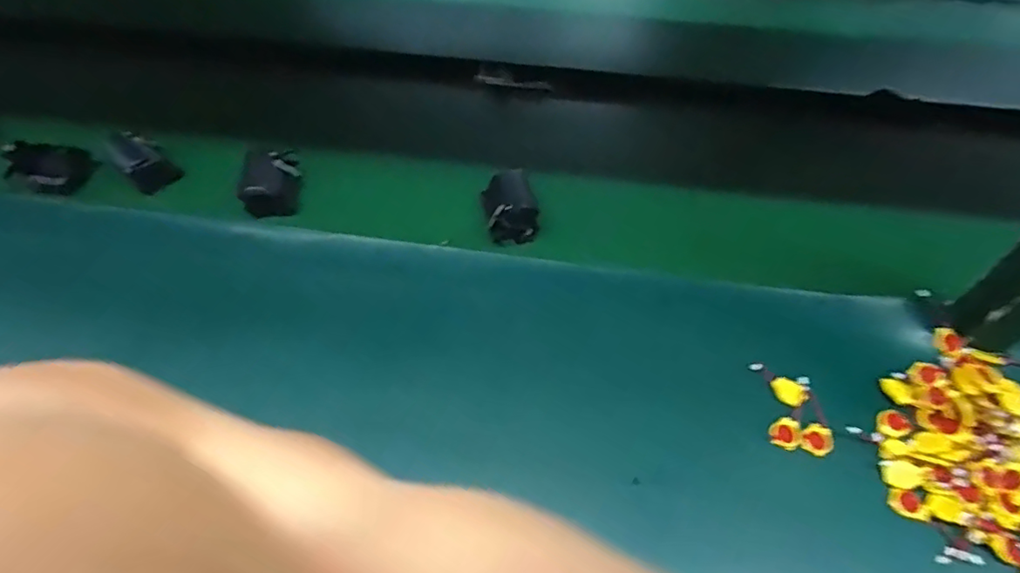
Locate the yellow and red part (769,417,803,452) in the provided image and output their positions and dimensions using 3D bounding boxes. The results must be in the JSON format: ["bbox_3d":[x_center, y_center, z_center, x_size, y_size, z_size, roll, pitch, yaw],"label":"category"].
[{"bbox_3d":[0.218,0.116,0.428,0.021,0.004,0.026,31,60,21],"label":"yellow and red part"}]

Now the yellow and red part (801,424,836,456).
[{"bbox_3d":[0.240,0.119,0.423,0.023,0.004,0.024,0,54,0],"label":"yellow and red part"}]

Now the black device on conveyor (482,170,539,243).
[{"bbox_3d":[-0.001,-0.082,0.554,0.048,0.039,0.066,-9,55,-6],"label":"black device on conveyor"}]

